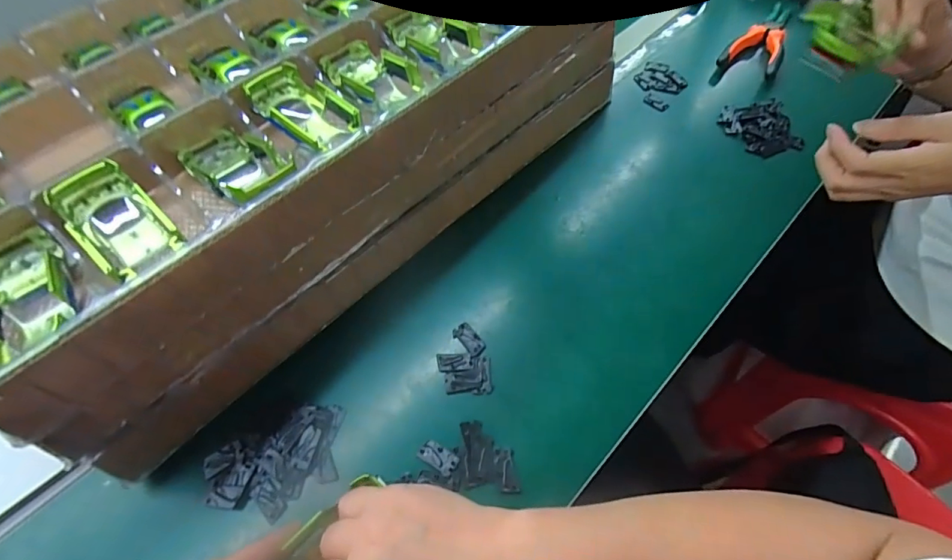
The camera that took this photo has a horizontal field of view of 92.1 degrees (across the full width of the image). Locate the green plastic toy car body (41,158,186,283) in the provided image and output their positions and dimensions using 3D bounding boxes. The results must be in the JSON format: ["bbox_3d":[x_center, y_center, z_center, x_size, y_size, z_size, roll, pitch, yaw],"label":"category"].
[{"bbox_3d":[-0.270,-0.043,0.349,0.096,0.049,0.055,35,65,25],"label":"green plastic toy car body"}]

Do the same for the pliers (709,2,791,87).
[{"bbox_3d":[0.385,-0.327,0.632,0.071,0.030,0.176,22,60,19],"label":"pliers"}]

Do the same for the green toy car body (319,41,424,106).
[{"bbox_3d":[-0.101,-0.198,0.445,0.059,0.029,0.091,-39,61,-20],"label":"green toy car body"}]

